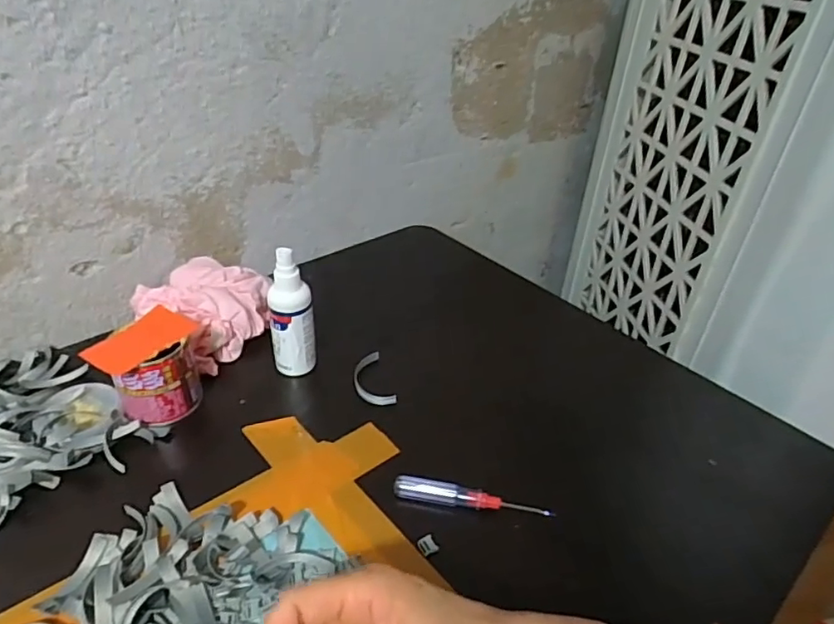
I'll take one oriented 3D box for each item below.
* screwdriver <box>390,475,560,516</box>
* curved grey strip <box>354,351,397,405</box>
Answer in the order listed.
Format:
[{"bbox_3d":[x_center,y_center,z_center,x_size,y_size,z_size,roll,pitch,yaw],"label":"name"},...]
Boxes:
[{"bbox_3d":[0.041,0.143,0.423,0.116,0.017,0.013,9,36,8],"label":"screwdriver"},{"bbox_3d":[-0.045,0.066,0.533,0.033,0.009,0.074,-9,37,-16],"label":"curved grey strip"}]

